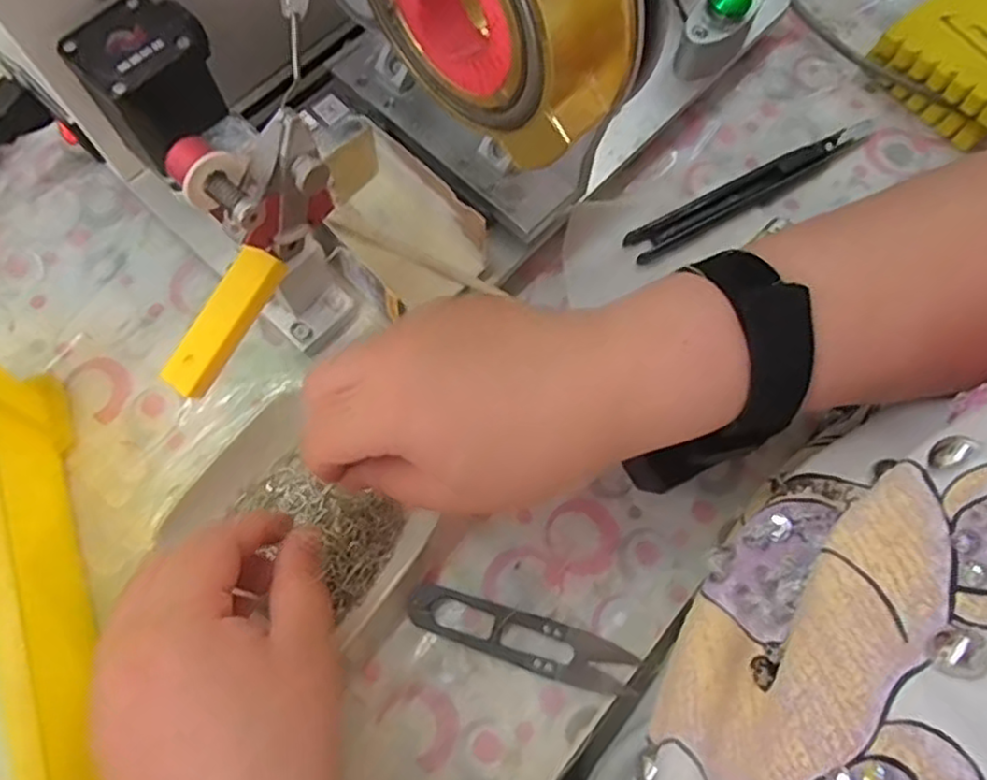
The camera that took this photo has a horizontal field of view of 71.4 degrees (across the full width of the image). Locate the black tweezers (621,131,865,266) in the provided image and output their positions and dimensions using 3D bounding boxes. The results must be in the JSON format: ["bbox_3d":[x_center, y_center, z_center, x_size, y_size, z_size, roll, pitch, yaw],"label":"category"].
[{"bbox_3d":[0.137,-0.106,0.374,0.148,0.007,0.019,-27,74,-10],"label":"black tweezers"}]

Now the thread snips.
[{"bbox_3d":[0.012,0.107,0.295,0.101,0.009,0.021,17,72,4],"label":"thread snips"}]

